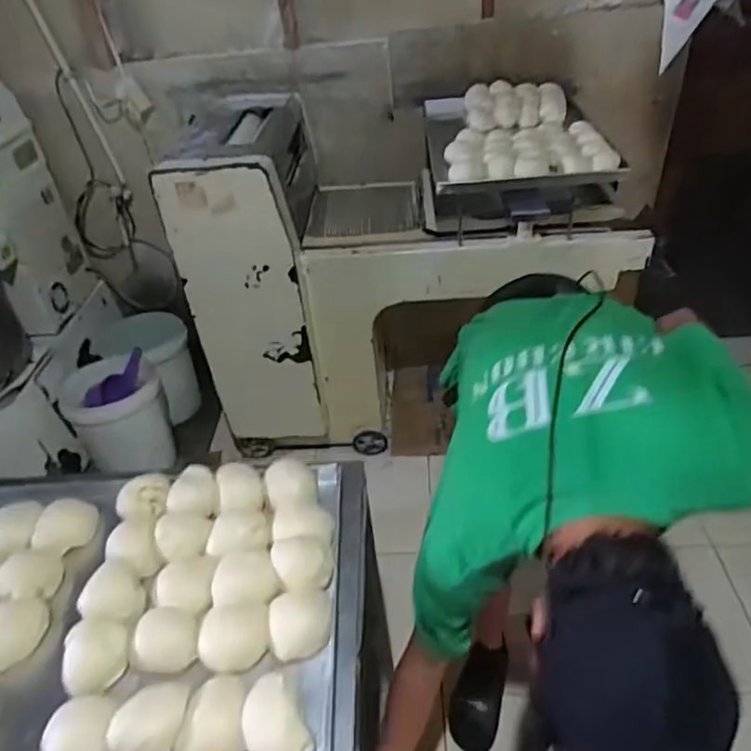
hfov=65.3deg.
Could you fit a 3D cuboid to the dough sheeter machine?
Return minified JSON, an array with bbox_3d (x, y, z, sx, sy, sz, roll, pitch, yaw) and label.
[{"bbox_3d":[0.101,-0.322,1.869,1.210,0.955,0.590,-4,40,3],"label":"dough sheeter machine"}]

